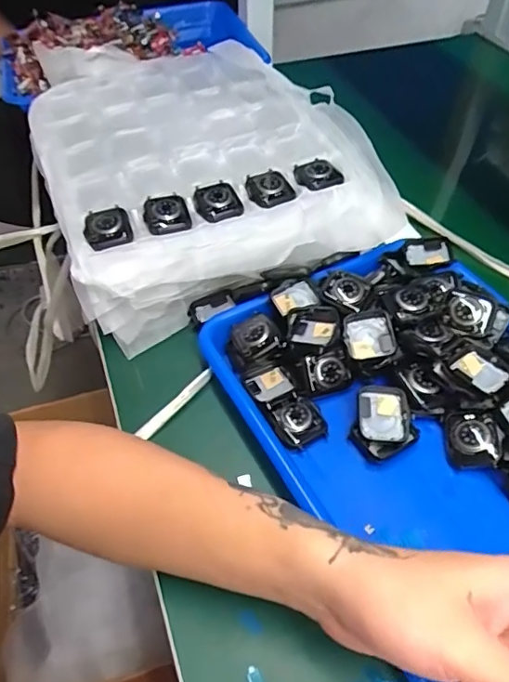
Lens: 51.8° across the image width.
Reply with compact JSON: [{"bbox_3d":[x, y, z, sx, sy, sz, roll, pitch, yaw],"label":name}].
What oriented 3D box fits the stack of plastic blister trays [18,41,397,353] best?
[{"bbox_3d":[-0.073,-0.214,0.562,0.298,0.061,0.416,-18,52,-13],"label":"stack of plastic blister trays"}]

